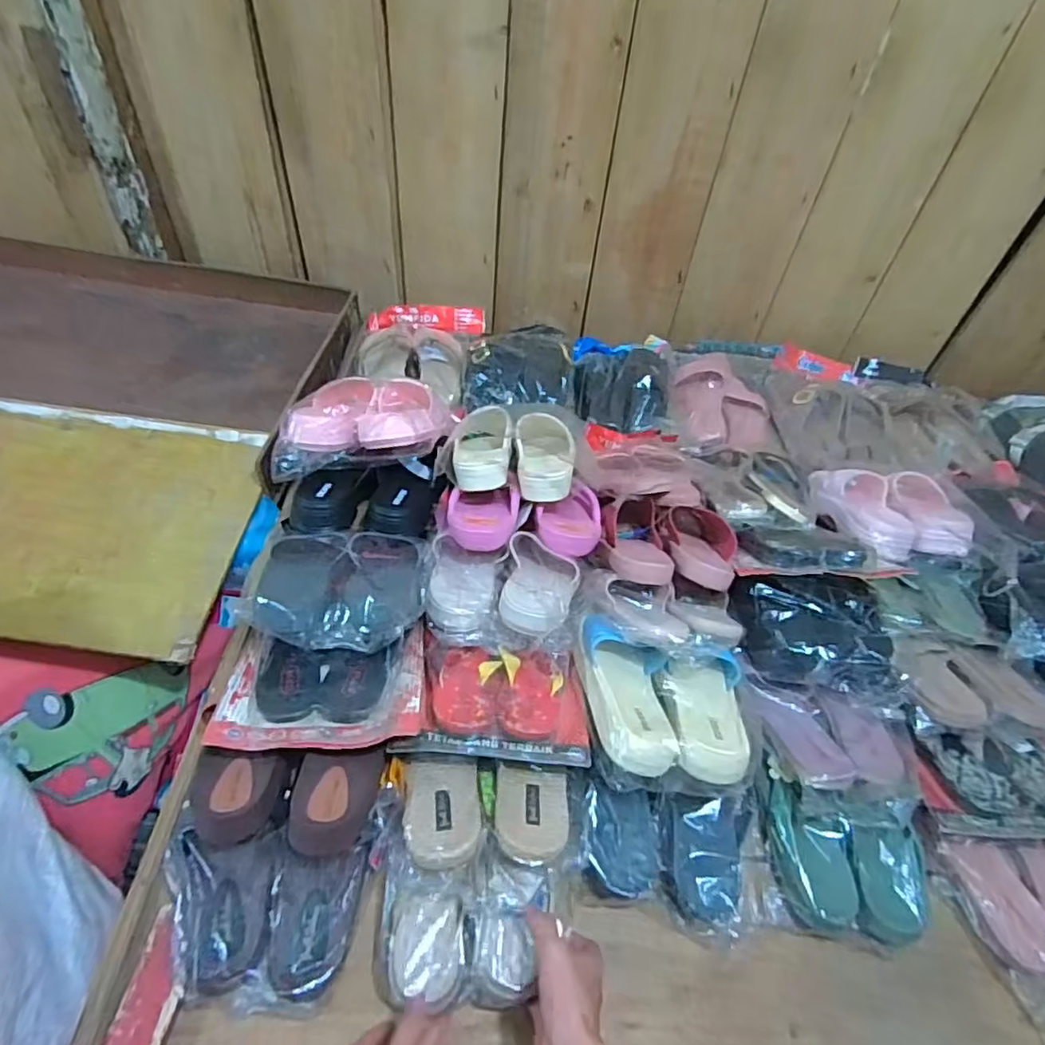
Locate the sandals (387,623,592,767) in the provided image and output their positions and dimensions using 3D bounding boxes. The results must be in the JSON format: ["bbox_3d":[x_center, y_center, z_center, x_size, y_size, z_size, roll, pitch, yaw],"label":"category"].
[{"bbox_3d":[-0.026,0.193,0.688,0.199,0.046,0.152,7,34,-3],"label":"sandals"}]

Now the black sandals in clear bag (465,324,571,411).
[{"bbox_3d":[-0.005,-0.290,1.108,0.180,0.076,0.244,6,50,-1],"label":"black sandals in clear bag"}]

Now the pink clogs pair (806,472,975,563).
[{"bbox_3d":[0.559,-0.020,0.927,0.195,0.085,0.208,3,50,-3],"label":"pink clogs pair"}]

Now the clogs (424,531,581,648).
[{"bbox_3d":[-0.023,0.078,0.761,0.183,0.073,0.159,3,50,-3],"label":"clogs"}]

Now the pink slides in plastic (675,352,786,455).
[{"bbox_3d":[0.378,-0.223,1.129,0.180,0.057,0.282,3,50,-3],"label":"pink slides in plastic"}]

